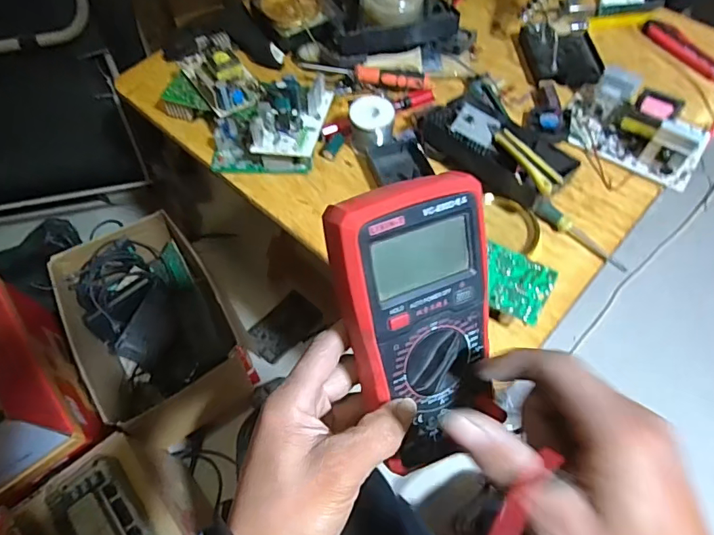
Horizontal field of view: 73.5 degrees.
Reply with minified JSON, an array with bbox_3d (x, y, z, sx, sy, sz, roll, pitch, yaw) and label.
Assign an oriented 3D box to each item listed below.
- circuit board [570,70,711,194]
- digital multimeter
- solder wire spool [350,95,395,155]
[{"bbox_3d":[0.341,-0.177,0.577,0.159,0.052,0.112,27,64,15],"label":"circuit board"},{"bbox_3d":[0.036,0.041,0.300,0.091,0.183,0.042,-19,23,-20],"label":"digital multimeter"},{"bbox_3d":[0.018,-0.172,0.578,0.052,0.049,0.048,0,60,1],"label":"solder wire spool"}]

